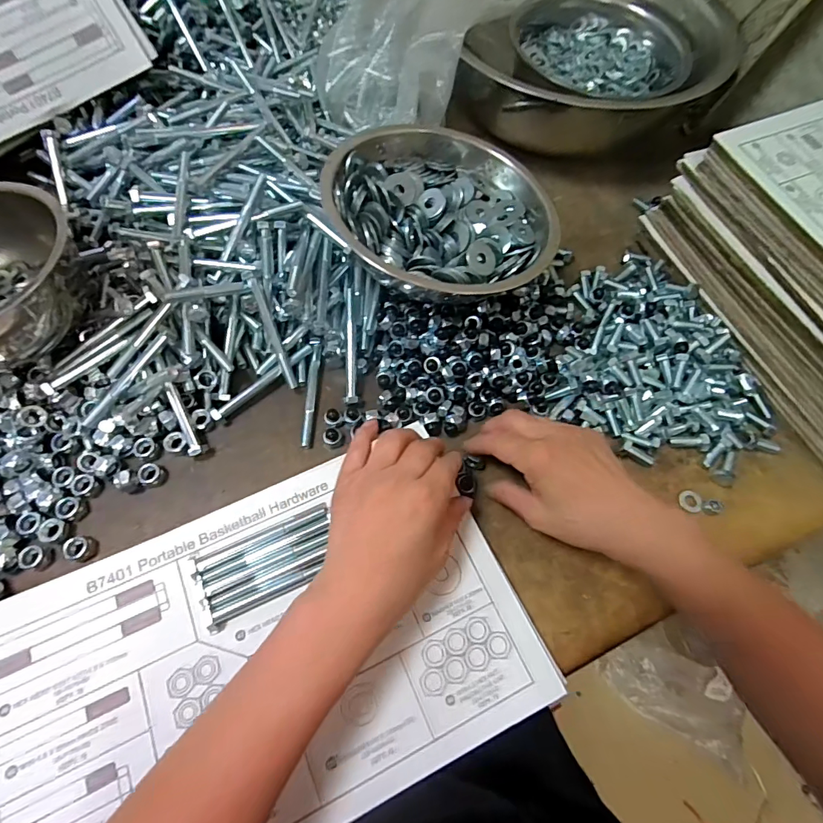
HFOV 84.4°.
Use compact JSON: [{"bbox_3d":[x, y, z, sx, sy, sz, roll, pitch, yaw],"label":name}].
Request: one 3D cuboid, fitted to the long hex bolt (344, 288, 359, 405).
[{"bbox_3d":[-0.055,-0.059,0.410,0.011,0.007,0.105,-2,86,-3],"label":"long hex bolt"}]

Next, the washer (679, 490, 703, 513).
[{"bbox_3d":[0.239,0.077,0.389,0.017,0.004,0.018,1,68,-2],"label":"washer"}]

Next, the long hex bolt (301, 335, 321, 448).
[{"bbox_3d":[-0.091,-0.018,0.414,0.010,0.012,0.106,1,66,-3],"label":"long hex bolt"}]

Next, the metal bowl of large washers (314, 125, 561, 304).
[{"bbox_3d":[0.025,-0.181,0.420,0.193,0.085,0.184,1,66,-3],"label":"metal bowl of large washers"}]

